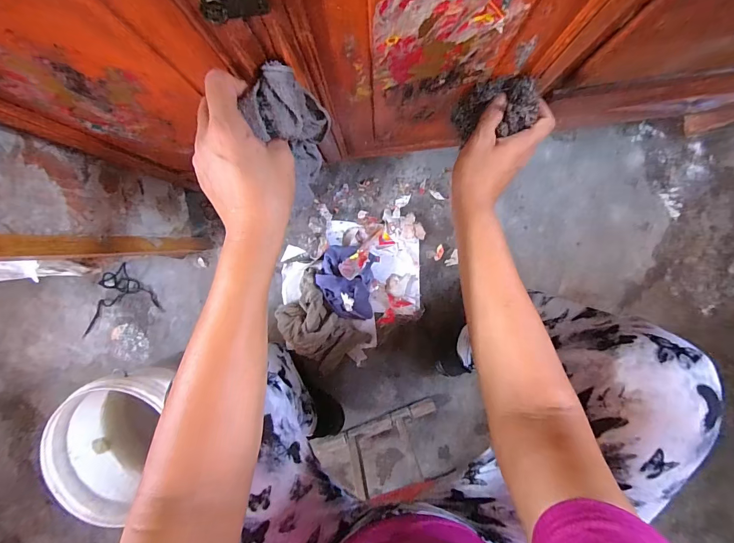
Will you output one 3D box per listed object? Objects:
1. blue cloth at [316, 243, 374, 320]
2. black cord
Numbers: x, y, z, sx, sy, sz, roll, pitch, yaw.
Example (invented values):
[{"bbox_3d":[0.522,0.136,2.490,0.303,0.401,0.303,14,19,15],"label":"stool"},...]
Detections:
[{"bbox_3d":[-0.048,0.025,0.796,0.120,0.050,0.160,2,94,2],"label":"blue cloth"},{"bbox_3d":[-0.616,0.078,0.852,0.199,0.024,0.133,-27,93,3],"label":"black cord"}]

